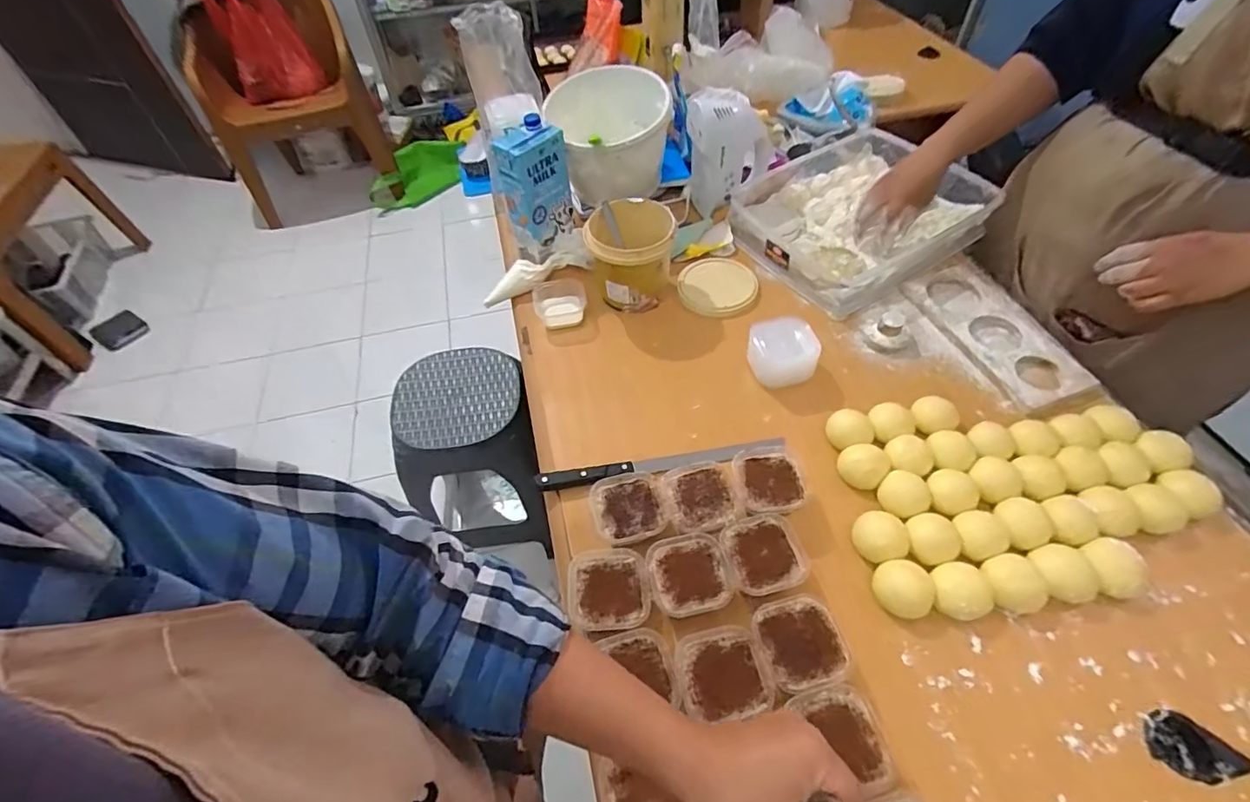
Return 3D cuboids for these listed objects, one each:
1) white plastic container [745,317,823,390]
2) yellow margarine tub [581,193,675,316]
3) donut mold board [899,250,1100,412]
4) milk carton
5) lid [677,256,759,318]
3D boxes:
[{"bbox_3d":[0.210,-0.068,0.733,0.082,0.055,0.079,-14,52,-7],"label":"white plastic container"},{"bbox_3d":[0.010,-0.215,0.816,0.129,0.114,0.129,-2,52,2],"label":"yellow margarine tub"},{"bbox_3d":[0.522,-0.115,0.778,0.148,0.024,0.296,-16,53,-9],"label":"donut mold board"},{"bbox_3d":[-0.141,-0.334,0.867,0.104,0.184,0.069,-32,56,-19],"label":"milk carton"},{"bbox_3d":[0.146,-0.184,0.855,0.118,0.012,0.136,5,52,8],"label":"lid"}]

